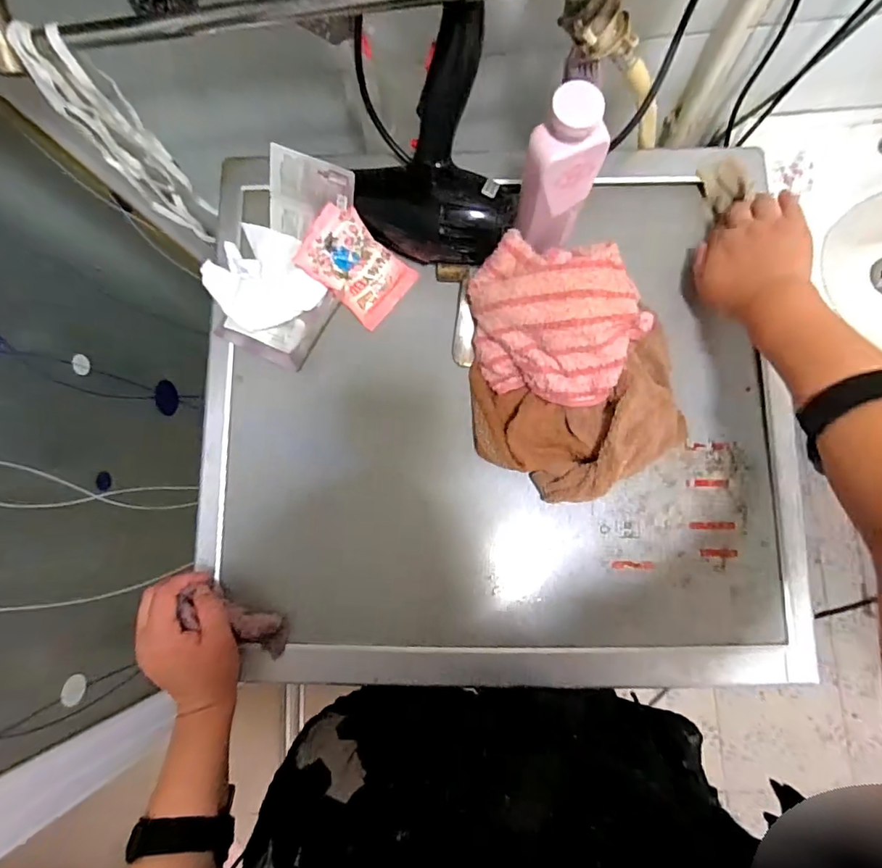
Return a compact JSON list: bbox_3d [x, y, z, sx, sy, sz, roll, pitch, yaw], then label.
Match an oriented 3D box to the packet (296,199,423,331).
[{"bbox_3d":[-0.086,-0.170,0.501,0.108,0.013,0.074,40,100,-23],"label":"packet"}]

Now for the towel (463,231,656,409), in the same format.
[{"bbox_3d":[0.107,-0.100,0.461,0.170,0.084,0.140,8,83,6],"label":"towel"}]

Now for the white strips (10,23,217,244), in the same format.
[{"bbox_3d":[-0.291,-0.268,0.474,0.036,0.237,0.055,44,88,9],"label":"white strips"}]

